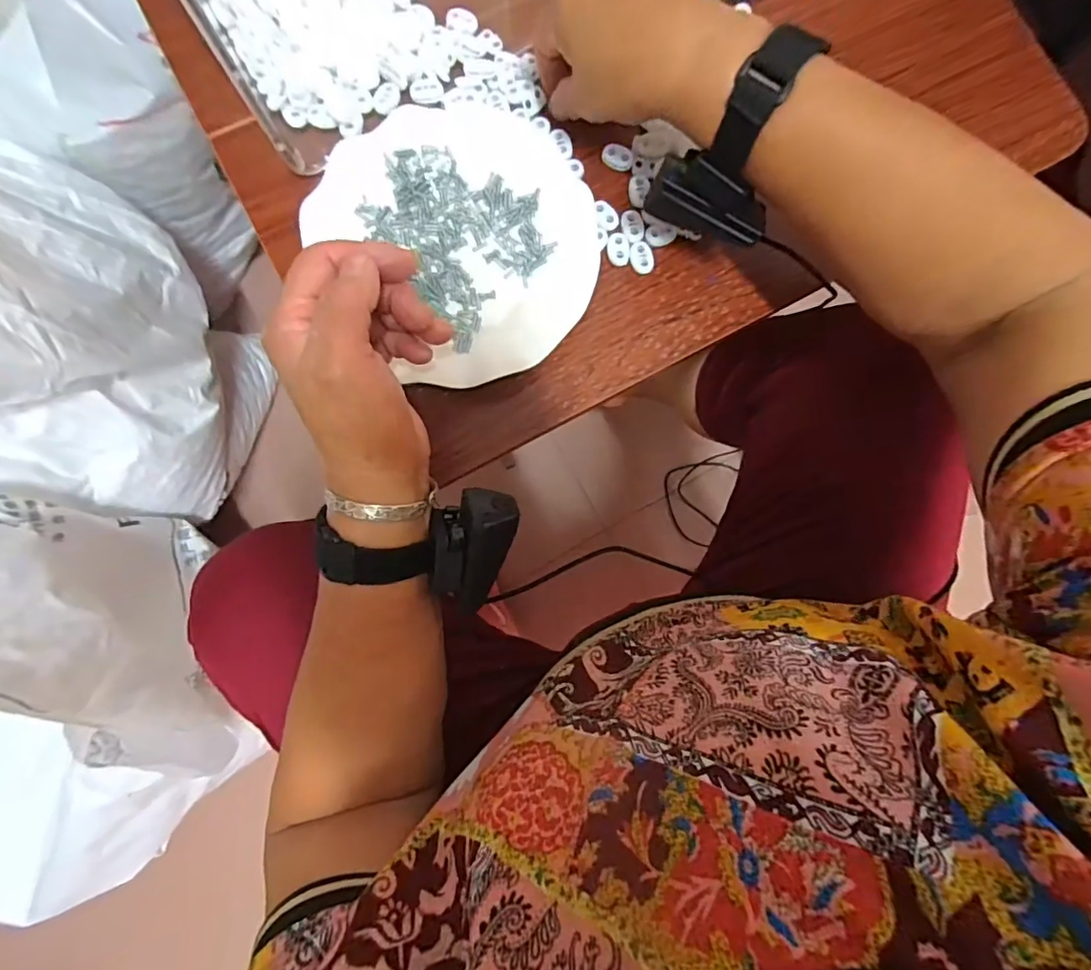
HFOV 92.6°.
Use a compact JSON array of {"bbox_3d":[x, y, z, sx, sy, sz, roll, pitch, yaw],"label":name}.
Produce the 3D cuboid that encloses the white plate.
[{"bbox_3d":[-0.051,-0.162,0.342,0.162,0.018,0.186,-35,87,-7],"label":"white plate"}]

